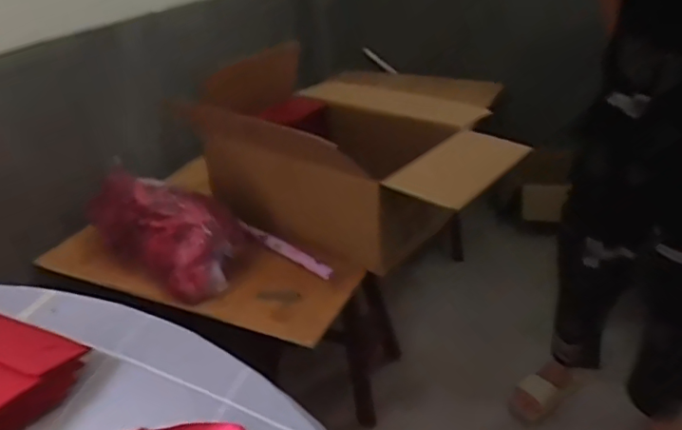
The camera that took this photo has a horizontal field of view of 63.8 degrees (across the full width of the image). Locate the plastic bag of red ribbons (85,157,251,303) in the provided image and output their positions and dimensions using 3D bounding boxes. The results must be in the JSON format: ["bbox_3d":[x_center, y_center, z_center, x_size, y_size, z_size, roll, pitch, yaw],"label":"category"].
[{"bbox_3d":[-0.409,0.038,1.322,0.420,0.213,0.192,17,35,35],"label":"plastic bag of red ribbons"}]

